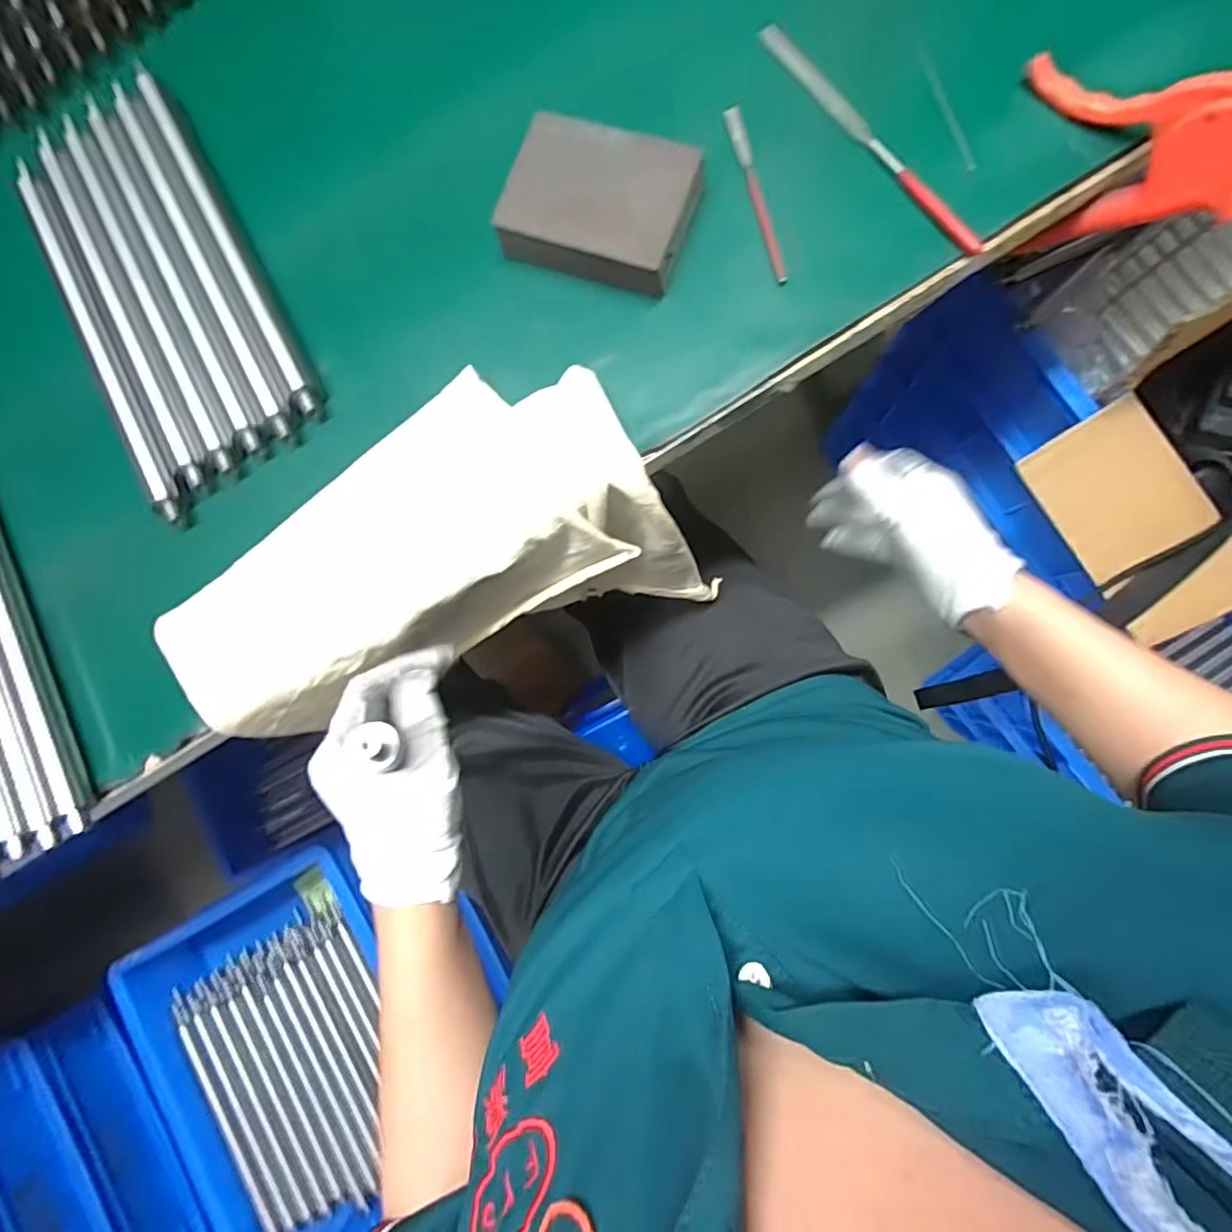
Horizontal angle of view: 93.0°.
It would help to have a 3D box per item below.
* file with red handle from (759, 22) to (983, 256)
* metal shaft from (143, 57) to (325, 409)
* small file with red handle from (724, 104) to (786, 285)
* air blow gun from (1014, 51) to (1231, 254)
[{"bbox_3d":[0.134,-0.255,0.310,0.012,0.011,0.172,-37,84,3],"label":"file with red handle"},{"bbox_3d":[-0.236,-0.229,0.350,0.015,0.011,0.255,-29,84,4],"label":"metal shaft"},{"bbox_3d":[0.076,-0.229,0.318,0.009,0.005,0.107,-13,86,5],"label":"small file with red handle"},{"bbox_3d":[0.250,-0.229,0.281,0.128,0.090,0.035,40,92,7],"label":"air blow gun"}]

